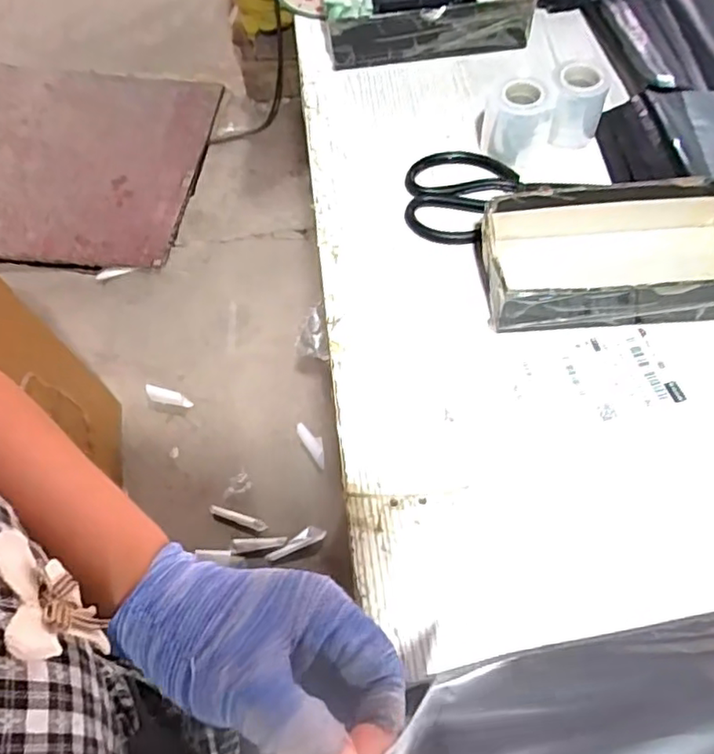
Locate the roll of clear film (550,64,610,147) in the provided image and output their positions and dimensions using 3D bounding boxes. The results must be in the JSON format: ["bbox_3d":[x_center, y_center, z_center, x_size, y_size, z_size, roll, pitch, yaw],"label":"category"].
[{"bbox_3d":[0.211,-0.255,0.592,0.046,0.067,0.046,-2,61,3],"label":"roll of clear film"}]

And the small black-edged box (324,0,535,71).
[{"bbox_3d":[0.081,-0.423,0.705,0.230,0.055,0.122,-5,61,1],"label":"small black-edged box"}]

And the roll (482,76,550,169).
[{"bbox_3d":[0.151,-0.243,0.589,0.046,0.063,0.052,-38,66,-16],"label":"roll"}]

